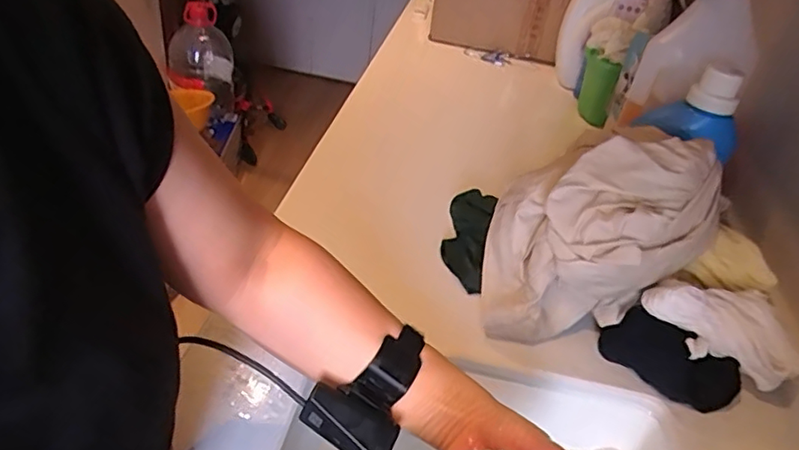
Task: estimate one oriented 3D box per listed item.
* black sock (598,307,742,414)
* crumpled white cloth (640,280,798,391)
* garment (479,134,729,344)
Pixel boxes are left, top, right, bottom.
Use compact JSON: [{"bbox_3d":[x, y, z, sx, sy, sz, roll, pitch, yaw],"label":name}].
[{"bbox_3d":[0.264,0.130,0.553,0.129,0.062,0.044,28,40,24],"label":"black sock"},{"bbox_3d":[0.305,0.094,0.535,0.149,0.064,0.064,29,41,6],"label":"crumpled white cloth"},{"bbox_3d":[0.201,0.010,0.568,0.202,0.181,0.147,5,36,-6],"label":"garment"}]

